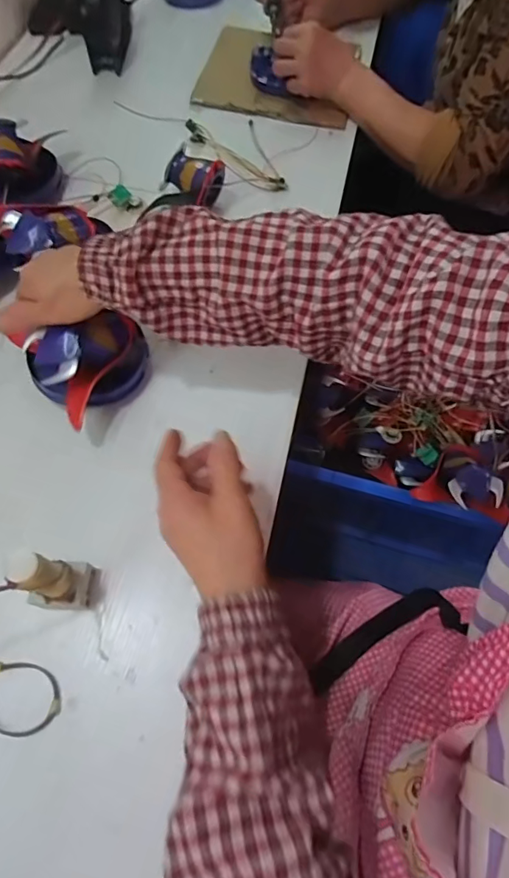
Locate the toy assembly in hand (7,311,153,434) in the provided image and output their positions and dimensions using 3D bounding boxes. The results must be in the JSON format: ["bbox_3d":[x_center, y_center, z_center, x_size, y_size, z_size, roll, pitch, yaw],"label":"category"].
[{"bbox_3d":[-0.151,-0.059,0.429,0.106,0.066,0.090,-11,66,-9],"label":"toy assembly in hand"}]

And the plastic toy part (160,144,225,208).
[{"bbox_3d":[-0.075,-0.304,0.564,0.062,0.057,0.053,26,66,8],"label":"plastic toy part"}]

